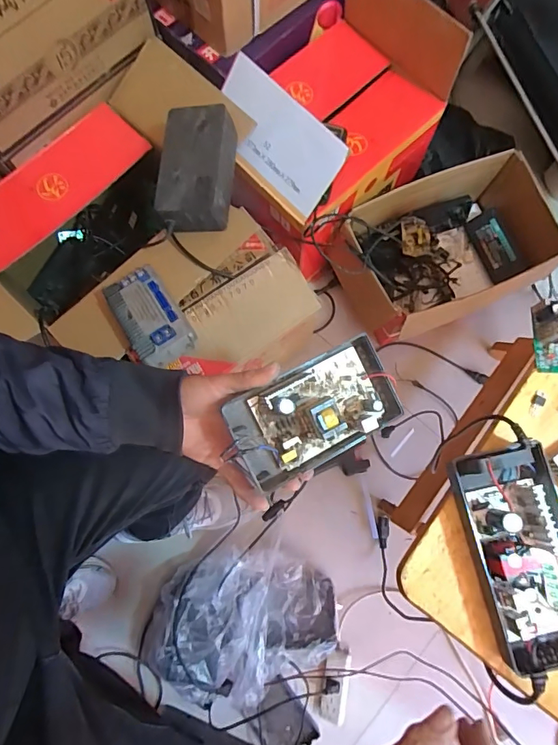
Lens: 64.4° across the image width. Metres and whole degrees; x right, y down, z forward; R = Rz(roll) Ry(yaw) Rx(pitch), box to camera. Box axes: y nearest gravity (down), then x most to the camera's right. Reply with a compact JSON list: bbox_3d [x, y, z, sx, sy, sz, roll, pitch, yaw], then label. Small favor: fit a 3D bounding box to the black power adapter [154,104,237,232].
[{"bbox_3d":[-0.139,-0.344,0.738,0.116,0.064,0.193,1,77,0],"label":"black power adapter"}]

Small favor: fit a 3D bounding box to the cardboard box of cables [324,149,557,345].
[{"bbox_3d":[0.331,-0.247,0.949,0.474,0.192,0.278,-21,78,-5],"label":"cardboard box of cables"}]

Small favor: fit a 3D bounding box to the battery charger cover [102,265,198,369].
[{"bbox_3d":[-0.201,-0.087,0.684,0.090,0.031,0.162,-33,79,-7],"label":"battery charger cover"}]

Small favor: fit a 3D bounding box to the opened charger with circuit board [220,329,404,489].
[{"bbox_3d":[0.035,0.038,0.438,0.166,0.049,0.093,-28,79,-6],"label":"opened charger with circuit board"}]

